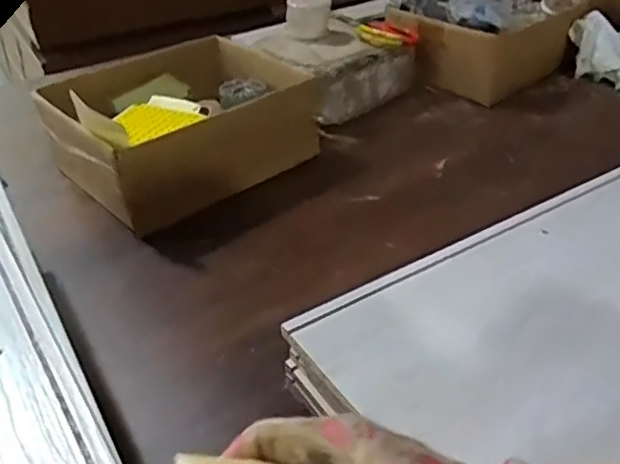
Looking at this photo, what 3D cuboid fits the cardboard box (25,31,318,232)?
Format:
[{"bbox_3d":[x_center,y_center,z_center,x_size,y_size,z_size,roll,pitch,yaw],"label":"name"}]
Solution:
[{"bbox_3d":[-0.197,-0.174,0.943,0.348,0.139,0.275,-31,45,-34],"label":"cardboard box"}]

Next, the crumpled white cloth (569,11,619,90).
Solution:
[{"bbox_3d":[0.574,-0.344,1.190,0.178,0.095,0.145,11,38,17],"label":"crumpled white cloth"}]

